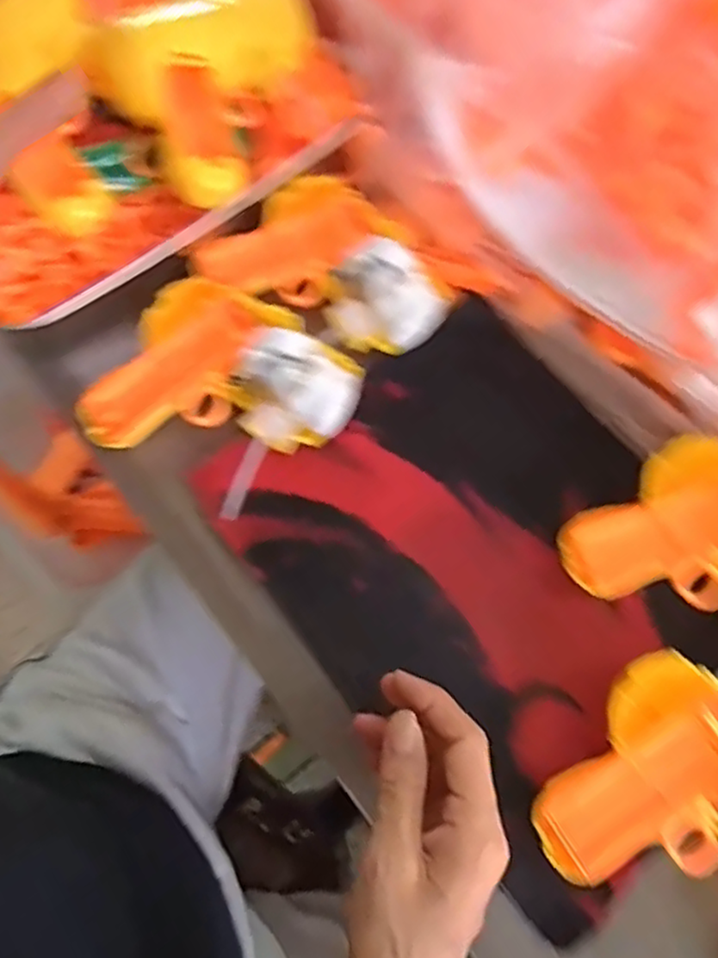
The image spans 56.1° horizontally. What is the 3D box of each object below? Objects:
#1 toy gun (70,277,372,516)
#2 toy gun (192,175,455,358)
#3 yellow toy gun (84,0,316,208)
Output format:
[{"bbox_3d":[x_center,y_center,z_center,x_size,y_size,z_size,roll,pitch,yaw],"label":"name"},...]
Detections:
[{"bbox_3d":[-0.083,-0.052,0.413,0.140,0.040,0.123,29,72,9],"label":"toy gun"},{"bbox_3d":[-0.017,-0.143,0.447,0.155,0.036,0.097,31,72,10],"label":"toy gun"},{"bbox_3d":[-0.078,-0.245,0.414,0.135,0.059,0.099,-30,73,-11],"label":"yellow toy gun"}]

